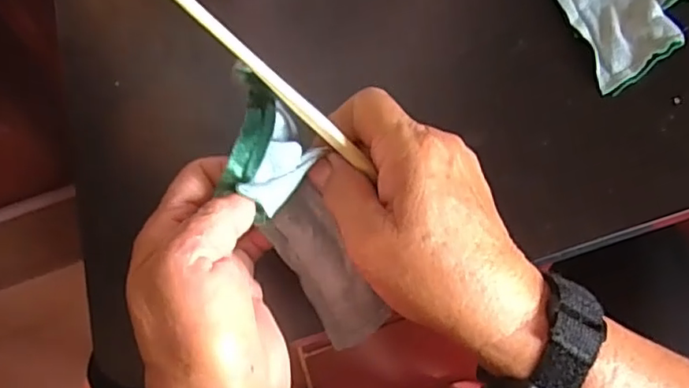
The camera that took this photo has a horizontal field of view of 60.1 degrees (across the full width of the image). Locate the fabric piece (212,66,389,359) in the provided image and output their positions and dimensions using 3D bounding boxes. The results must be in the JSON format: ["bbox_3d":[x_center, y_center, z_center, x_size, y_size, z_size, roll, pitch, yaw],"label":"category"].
[{"bbox_3d":[-0.023,0.012,0.288,0.040,0.147,0.032,-28,31,-12],"label":"fabric piece"}]

